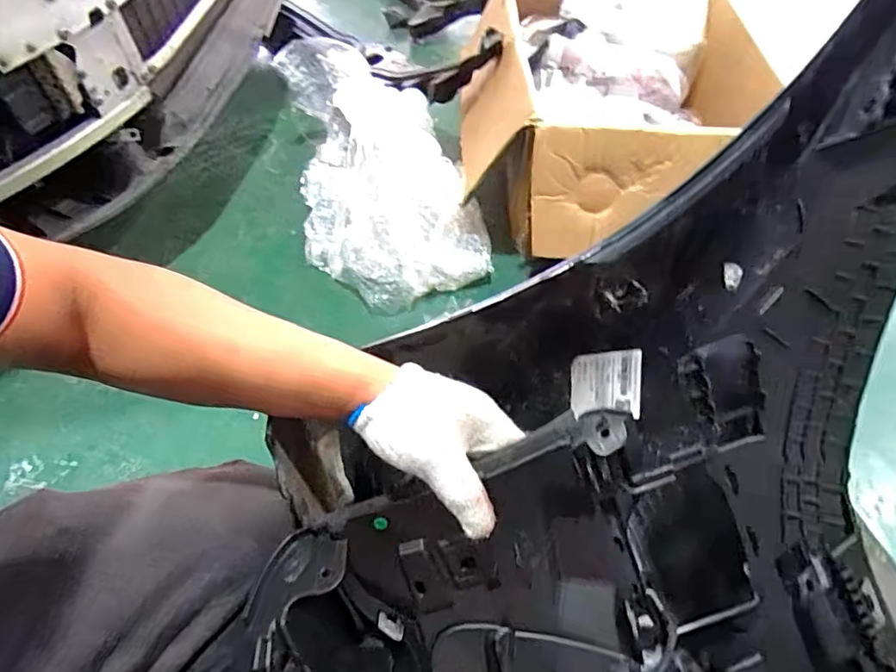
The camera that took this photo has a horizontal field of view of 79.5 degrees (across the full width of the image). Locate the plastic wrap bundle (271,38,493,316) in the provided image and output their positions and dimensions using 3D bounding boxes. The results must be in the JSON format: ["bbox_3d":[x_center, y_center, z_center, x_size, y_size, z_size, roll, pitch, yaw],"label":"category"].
[{"bbox_3d":[-0.170,-0.388,1.137,0.338,0.179,0.690,-16,52,-12],"label":"plastic wrap bundle"}]

